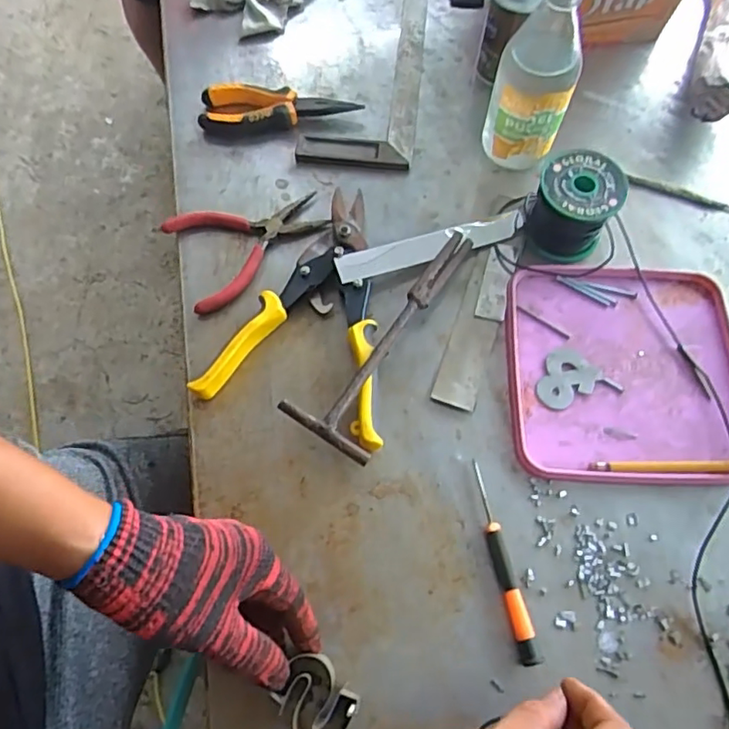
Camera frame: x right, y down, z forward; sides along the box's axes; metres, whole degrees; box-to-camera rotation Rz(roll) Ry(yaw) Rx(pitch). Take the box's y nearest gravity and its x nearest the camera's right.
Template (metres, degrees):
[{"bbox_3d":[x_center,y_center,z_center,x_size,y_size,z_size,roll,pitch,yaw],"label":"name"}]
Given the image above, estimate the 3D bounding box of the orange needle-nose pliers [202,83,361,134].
[{"bbox_3d":[-0.085,-0.255,0.576,0.155,0.023,0.040,0,69,0],"label":"orange needle-nose pliers"}]

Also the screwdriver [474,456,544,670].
[{"bbox_3d":[0.100,0.141,0.421,0.012,0.014,0.141,-11,69,-5],"label":"screwdriver"}]

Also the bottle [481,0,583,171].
[{"bbox_3d":[0.143,-0.240,0.492,0.061,0.171,0.055,3,69,1],"label":"bottle"}]

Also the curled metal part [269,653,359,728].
[{"bbox_3d":[-0.033,0.223,0.383,0.050,0.024,0.043,42,74,14],"label":"curled metal part"}]

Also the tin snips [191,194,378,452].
[{"bbox_3d":[-0.029,-0.049,0.492,0.150,0.028,0.215,18,70,6],"label":"tin snips"}]

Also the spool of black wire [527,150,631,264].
[{"bbox_3d":[0.180,-0.136,0.503,0.067,0.065,0.073,0,69,0],"label":"spool of black wire"}]

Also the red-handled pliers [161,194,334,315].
[{"bbox_3d":[-0.103,-0.115,0.526,0.138,0.011,0.099,-26,71,-10],"label":"red-handled pliers"}]

